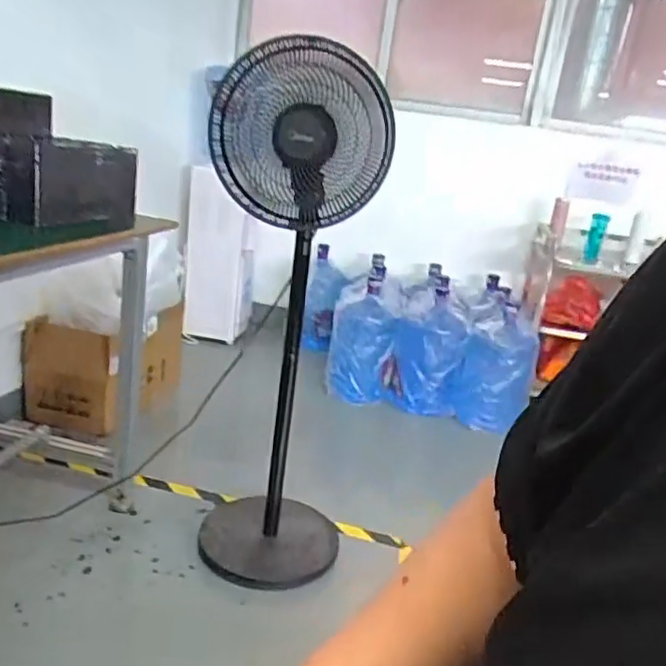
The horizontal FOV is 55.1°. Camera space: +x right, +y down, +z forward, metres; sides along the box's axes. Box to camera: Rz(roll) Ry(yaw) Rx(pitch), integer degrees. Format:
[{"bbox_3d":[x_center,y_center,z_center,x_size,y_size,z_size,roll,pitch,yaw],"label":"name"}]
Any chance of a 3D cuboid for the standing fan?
[{"bbox_3d":[-0.109,0.021,1.353,0.359,1.141,0.344,6,16,-8],"label":"standing fan"}]

